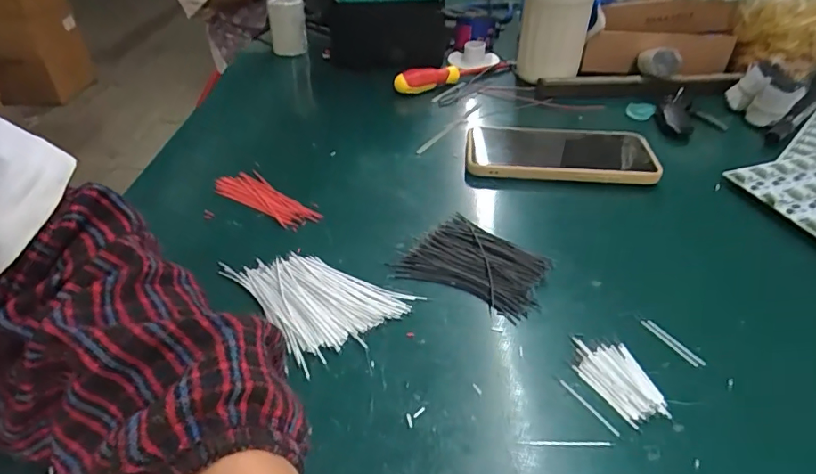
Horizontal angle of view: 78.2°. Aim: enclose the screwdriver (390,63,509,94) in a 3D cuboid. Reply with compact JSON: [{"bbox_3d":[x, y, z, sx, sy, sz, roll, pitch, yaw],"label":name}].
[{"bbox_3d":[0.054,-0.198,0.600,0.155,0.023,0.024,-17,42,-23],"label":"screwdriver"}]

